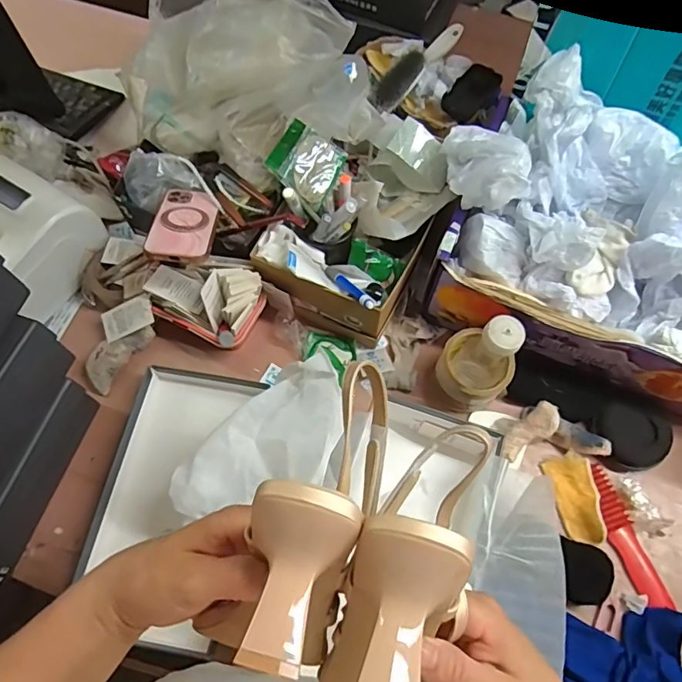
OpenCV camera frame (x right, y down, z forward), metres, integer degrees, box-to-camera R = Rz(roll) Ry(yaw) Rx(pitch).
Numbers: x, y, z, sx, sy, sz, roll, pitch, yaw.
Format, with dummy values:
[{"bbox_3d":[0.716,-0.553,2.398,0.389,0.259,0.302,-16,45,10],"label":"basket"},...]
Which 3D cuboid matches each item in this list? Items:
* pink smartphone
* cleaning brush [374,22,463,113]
[{"bbox_3d":[-0.196,-0.150,0.631,0.073,0.017,0.142,6,45,-9],"label":"pink smartphone"},{"bbox_3d":[0.120,-0.416,0.738,0.031,0.051,0.225,33,70,12],"label":"cleaning brush"}]

